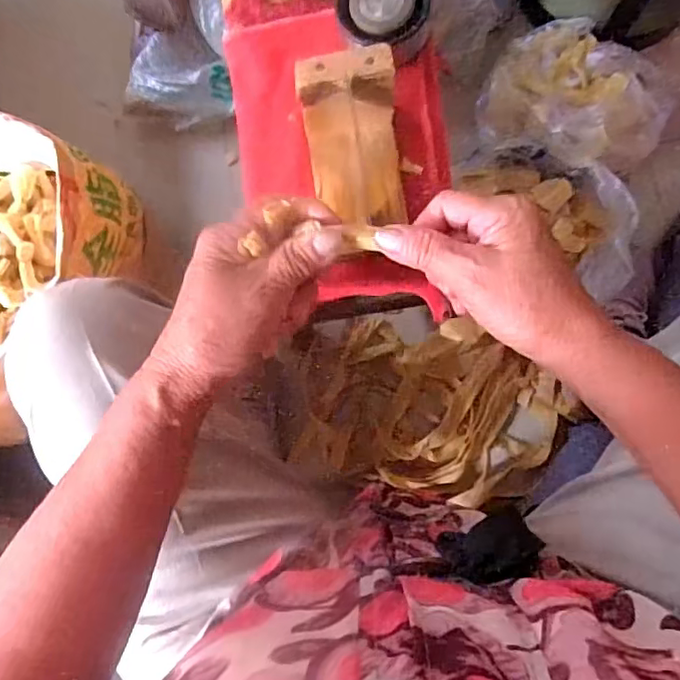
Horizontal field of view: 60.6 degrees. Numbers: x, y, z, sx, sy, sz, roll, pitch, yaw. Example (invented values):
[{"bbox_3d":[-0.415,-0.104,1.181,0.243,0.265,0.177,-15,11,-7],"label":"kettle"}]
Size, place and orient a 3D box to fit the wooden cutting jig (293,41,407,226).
[{"bbox_3d":[0.009,-0.121,0.370,0.061,0.070,0.091,-9,82,4],"label":"wooden cutting jig"}]

